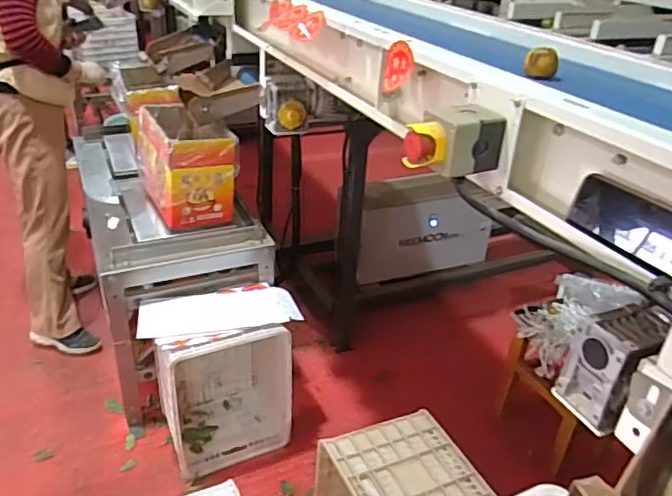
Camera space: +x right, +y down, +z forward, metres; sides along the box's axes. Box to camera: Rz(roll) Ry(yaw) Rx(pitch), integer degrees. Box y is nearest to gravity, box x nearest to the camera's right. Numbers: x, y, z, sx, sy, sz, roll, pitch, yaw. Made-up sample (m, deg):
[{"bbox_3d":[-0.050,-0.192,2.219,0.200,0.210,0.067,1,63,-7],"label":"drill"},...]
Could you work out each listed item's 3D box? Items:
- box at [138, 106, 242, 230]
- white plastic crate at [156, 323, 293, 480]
[{"bbox_3d":[-0.462,-0.249,1.806,0.239,0.288,0.362,-11,33,-24],"label":"box"},{"bbox_3d":[-0.347,0.403,1.804,0.367,0.482,0.256,-10,33,-22],"label":"white plastic crate"}]

